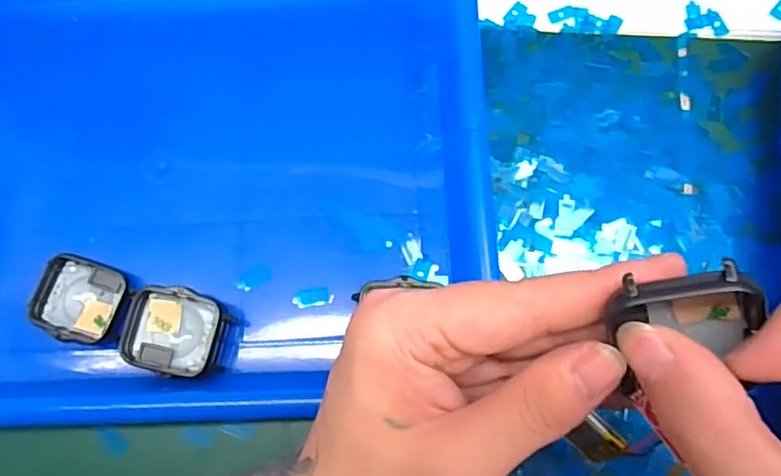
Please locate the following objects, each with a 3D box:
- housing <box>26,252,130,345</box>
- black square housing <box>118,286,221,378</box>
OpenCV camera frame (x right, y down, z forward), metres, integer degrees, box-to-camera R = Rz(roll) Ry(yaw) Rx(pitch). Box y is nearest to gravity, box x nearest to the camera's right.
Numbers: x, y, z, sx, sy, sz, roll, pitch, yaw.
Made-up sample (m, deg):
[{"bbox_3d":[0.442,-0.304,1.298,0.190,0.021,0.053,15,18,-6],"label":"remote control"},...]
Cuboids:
[{"bbox_3d":[-0.152,0.030,0.291,0.041,0.010,0.039,14,77,9],"label":"housing"},{"bbox_3d":[-0.102,0.044,0.277,0.043,0.011,0.039,8,76,7],"label":"black square housing"}]

